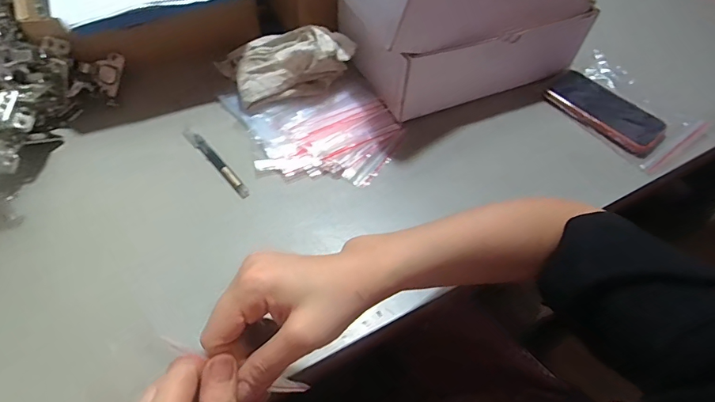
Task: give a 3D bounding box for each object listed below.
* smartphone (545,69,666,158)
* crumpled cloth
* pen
[{"bbox_3d":[0.359,-0.132,0.650,0.092,0.016,0.167,-31,61,-24],"label":"smartphone"},{"bbox_3d":[-0.097,-0.192,0.607,0.177,0.081,0.106,-7,54,-8],"label":"crumpled cloth"},{"bbox_3d":[-0.173,-0.049,0.547,0.016,0.007,0.134,-34,62,-25],"label":"pen"}]

